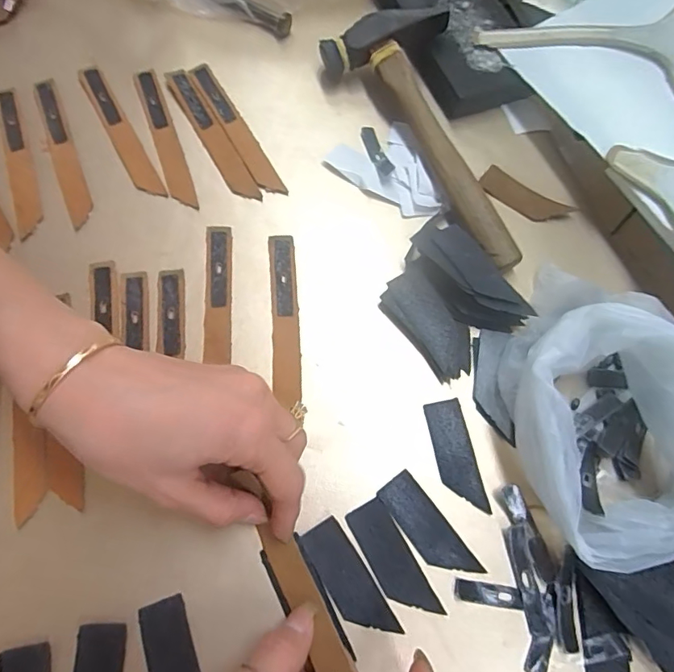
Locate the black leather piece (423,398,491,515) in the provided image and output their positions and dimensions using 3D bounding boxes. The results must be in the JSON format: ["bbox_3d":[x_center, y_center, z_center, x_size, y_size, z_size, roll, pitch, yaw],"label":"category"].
[{"bbox_3d":[0.069,0.069,0.279,0.023,0.004,0.063,-9,70,-6],"label":"black leather piece"}]

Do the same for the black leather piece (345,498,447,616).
[{"bbox_3d":[0.030,0.120,0.257,0.023,0.004,0.063,-27,73,-12],"label":"black leather piece"}]

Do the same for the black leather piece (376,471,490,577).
[{"bbox_3d":[0.050,0.106,0.263,0.022,0.004,0.063,-36,75,-14],"label":"black leather piece"}]

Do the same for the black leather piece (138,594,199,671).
[{"bbox_3d":[-0.080,0.161,0.235,0.023,0.004,0.058,-18,72,-9],"label":"black leather piece"}]

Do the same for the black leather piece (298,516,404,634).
[{"bbox_3d":[0.006,0.129,0.253,0.022,0.004,0.063,-31,74,-13],"label":"black leather piece"}]

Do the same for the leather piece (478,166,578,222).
[{"bbox_3d":[0.132,-0.099,0.343,0.064,0.005,0.024,34,72,9],"label":"leather piece"}]

